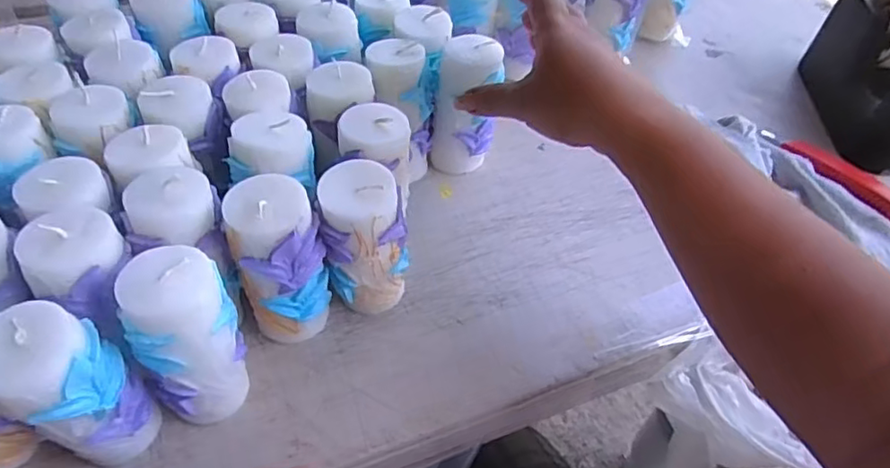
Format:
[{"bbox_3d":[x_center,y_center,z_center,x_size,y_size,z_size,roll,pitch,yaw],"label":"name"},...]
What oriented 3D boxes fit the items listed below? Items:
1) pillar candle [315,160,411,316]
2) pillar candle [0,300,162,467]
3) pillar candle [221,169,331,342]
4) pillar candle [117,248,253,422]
[{"bbox_3d":[-0.050,0.007,0.393,0.054,0.110,0.043,-3,49,-6],"label":"pillar candle"},{"bbox_3d":[-0.191,0.083,0.314,0.046,0.109,0.049,28,53,20],"label":"pillar candle"},{"bbox_3d":[-0.100,0.020,0.376,0.050,0.113,0.046,-16,52,-17],"label":"pillar candle"},{"bbox_3d":[-0.141,0.059,0.336,0.052,0.105,0.048,-12,51,-14],"label":"pillar candle"}]

